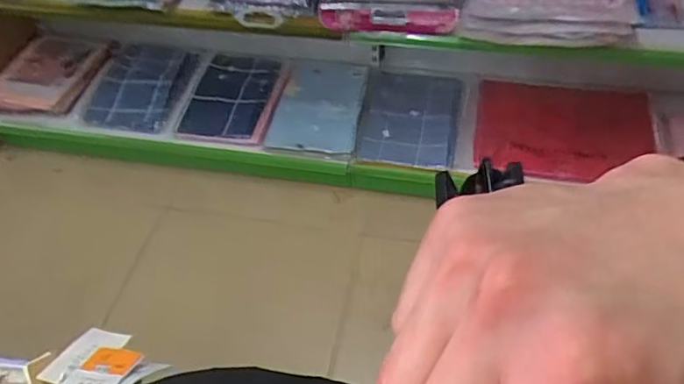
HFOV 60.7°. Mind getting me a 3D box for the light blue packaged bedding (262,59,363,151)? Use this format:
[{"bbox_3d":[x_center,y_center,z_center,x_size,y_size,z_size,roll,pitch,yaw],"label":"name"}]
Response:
[{"bbox_3d":[-0.060,-0.269,1.753,0.257,0.087,0.363,9,51,12],"label":"light blue packaged bedding"}]

